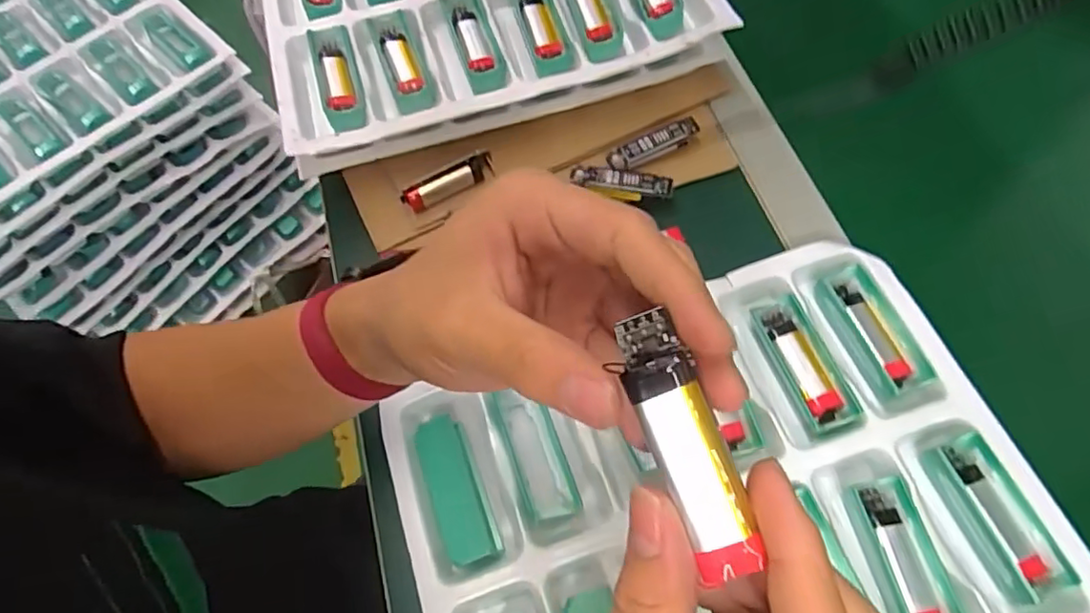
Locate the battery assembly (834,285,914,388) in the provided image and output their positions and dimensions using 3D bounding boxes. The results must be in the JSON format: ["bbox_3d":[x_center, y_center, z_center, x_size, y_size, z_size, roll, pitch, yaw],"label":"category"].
[{"bbox_3d":[0.194,0.015,0.358,0.014,0.014,0.067,-19,65,-4],"label":"battery assembly"}]

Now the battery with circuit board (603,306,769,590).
[{"bbox_3d":[0.035,0.034,0.150,0.017,0.011,0.066,-19,80,-6],"label":"battery with circuit board"}]

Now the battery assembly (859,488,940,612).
[{"bbox_3d":[0.179,0.127,0.304,0.015,0.010,0.069,-11,65,0],"label":"battery assembly"}]

